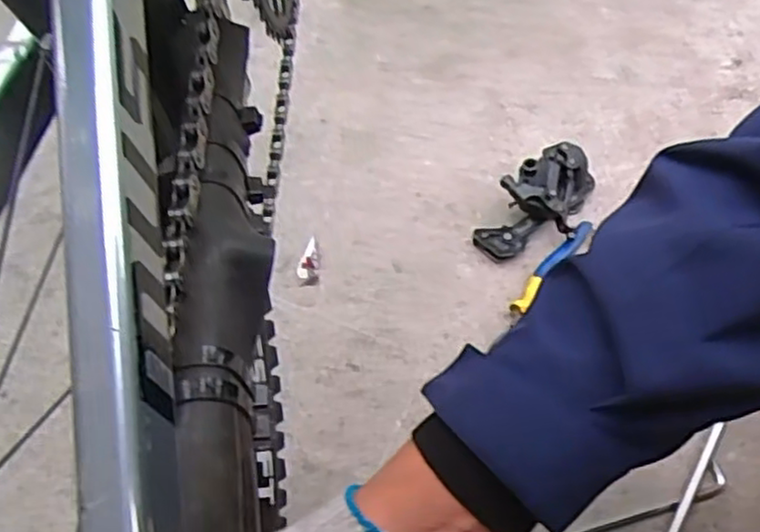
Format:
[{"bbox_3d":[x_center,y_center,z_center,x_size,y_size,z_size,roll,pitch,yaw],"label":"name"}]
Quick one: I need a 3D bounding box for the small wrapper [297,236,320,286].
[{"bbox_3d":[-0.069,-0.005,0.692,0.020,0.004,0.054,2,57,5],"label":"small wrapper"}]

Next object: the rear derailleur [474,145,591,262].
[{"bbox_3d":[0.154,-0.063,0.684,0.076,0.063,0.128,29,63,20],"label":"rear derailleur"}]

